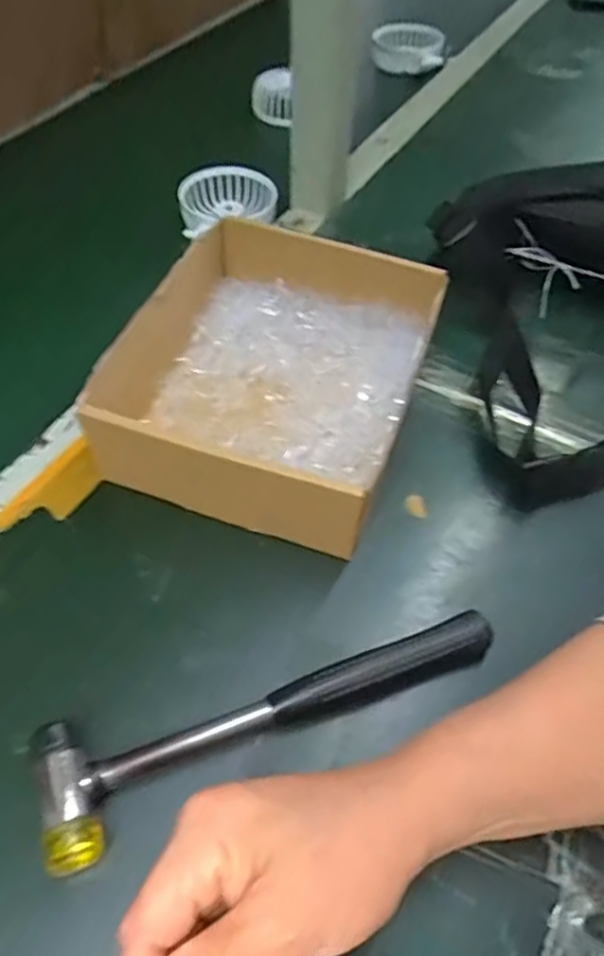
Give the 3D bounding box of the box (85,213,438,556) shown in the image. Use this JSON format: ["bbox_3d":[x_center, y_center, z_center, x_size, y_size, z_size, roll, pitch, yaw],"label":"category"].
[{"bbox_3d":[-0.017,-0.068,0.436,0.184,0.074,0.202,16,54,10],"label":"box"}]

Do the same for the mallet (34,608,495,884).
[{"bbox_3d":[-0.011,0.111,0.329,0.232,0.028,0.057,-20,56,-16],"label":"mallet"}]

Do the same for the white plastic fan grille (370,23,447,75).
[{"bbox_3d":[0.133,-0.540,0.827,0.109,0.052,0.028,29,56,33],"label":"white plastic fan grille"}]

